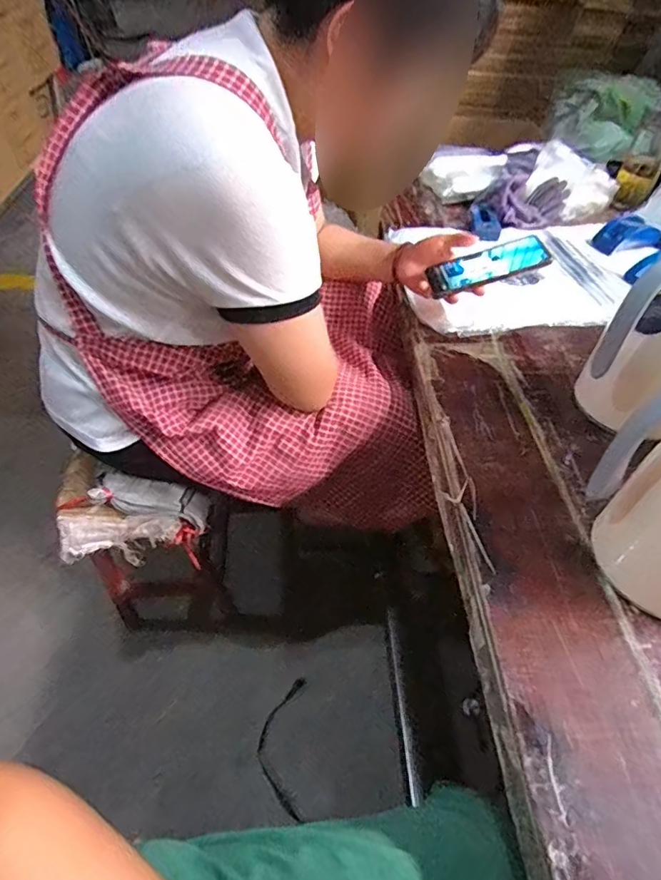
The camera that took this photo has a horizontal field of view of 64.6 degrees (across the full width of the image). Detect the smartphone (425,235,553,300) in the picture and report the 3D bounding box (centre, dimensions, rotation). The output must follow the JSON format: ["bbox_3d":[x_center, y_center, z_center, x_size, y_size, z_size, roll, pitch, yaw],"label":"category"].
[{"bbox_3d":[0.218,-0.243,0.728,0.154,0.013,0.071,-15,47,9],"label":"smartphone"}]

